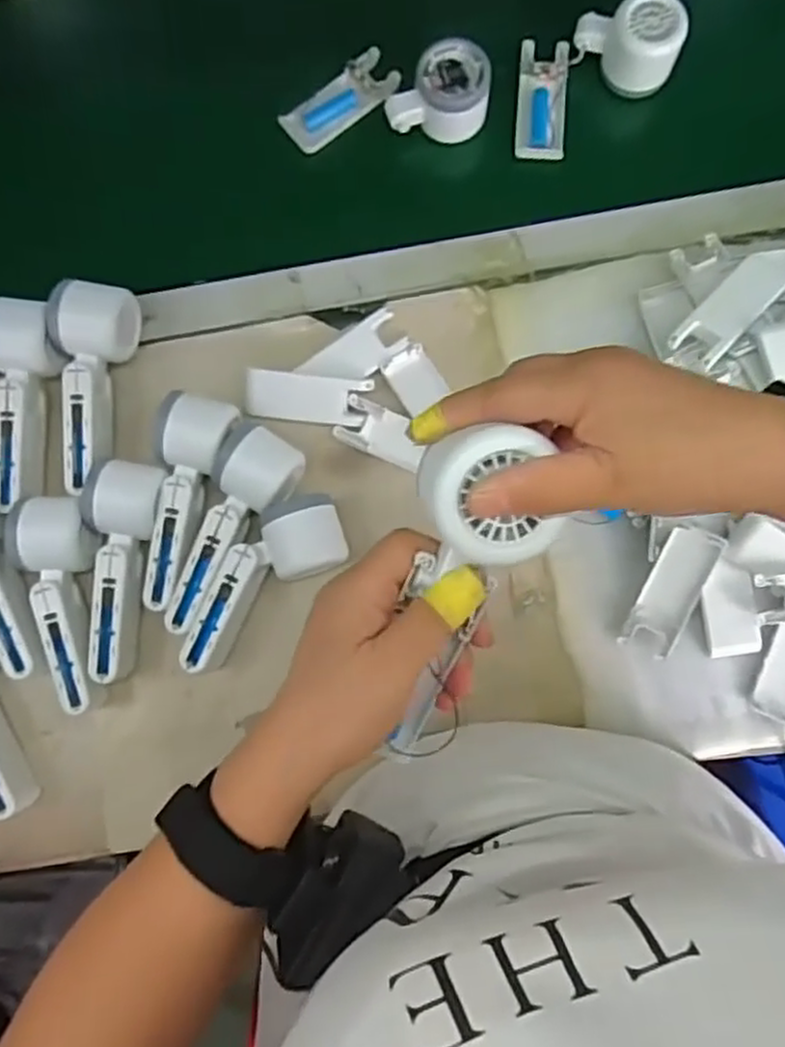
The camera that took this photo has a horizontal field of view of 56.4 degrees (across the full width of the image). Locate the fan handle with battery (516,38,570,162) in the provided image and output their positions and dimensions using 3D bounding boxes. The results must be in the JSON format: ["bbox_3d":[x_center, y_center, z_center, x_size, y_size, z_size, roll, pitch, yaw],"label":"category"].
[{"bbox_3d":[0.127,-0.356,0.616,0.040,0.013,0.099,3,83,3],"label":"fan handle with battery"}]

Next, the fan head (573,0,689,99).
[{"bbox_3d":[0.191,-0.391,0.593,0.087,0.049,0.053,18,84,4],"label":"fan head"}]

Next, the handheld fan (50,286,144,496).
[{"bbox_3d":[-0.244,-0.108,0.585,0.056,0.054,0.166,6,83,3],"label":"handheld fan"}]

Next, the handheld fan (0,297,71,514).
[{"bbox_3d":[-0.297,-0.095,0.588,0.056,0.047,0.165,3,95,3],"label":"handheld fan"}]

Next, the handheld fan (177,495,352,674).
[{"bbox_3d":[-0.101,0.047,0.571,0.068,0.045,0.163,40,86,6],"label":"handheld fan"}]

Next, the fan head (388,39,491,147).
[{"bbox_3d":[0.039,-0.355,0.599,0.080,0.044,0.058,5,83,3],"label":"fan head"}]

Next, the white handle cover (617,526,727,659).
[{"bbox_3d":[0.216,0.053,0.562,0.041,0.014,0.101,27,100,5],"label":"white handle cover"}]

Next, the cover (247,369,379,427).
[{"bbox_3d":[-0.070,-0.103,0.598,0.100,0.010,0.038,5,83,3],"label":"cover"}]

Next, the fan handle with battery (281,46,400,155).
[{"bbox_3d":[-0.044,-0.359,0.621,0.103,0.016,0.044,-34,83,-2],"label":"fan handle with battery"}]

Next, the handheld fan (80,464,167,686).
[{"bbox_3d":[-0.215,0.037,0.574,0.050,0.050,0.167,6,83,3],"label":"handheld fan"}]

